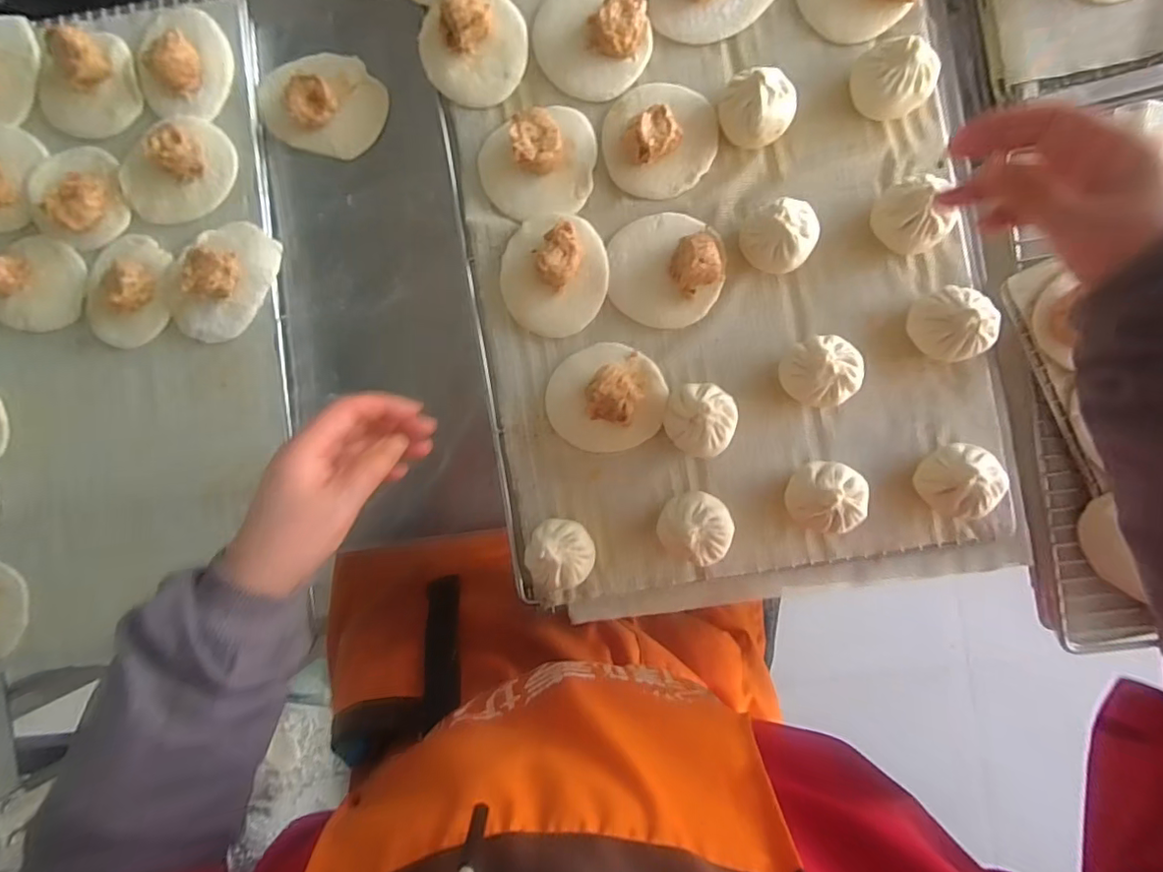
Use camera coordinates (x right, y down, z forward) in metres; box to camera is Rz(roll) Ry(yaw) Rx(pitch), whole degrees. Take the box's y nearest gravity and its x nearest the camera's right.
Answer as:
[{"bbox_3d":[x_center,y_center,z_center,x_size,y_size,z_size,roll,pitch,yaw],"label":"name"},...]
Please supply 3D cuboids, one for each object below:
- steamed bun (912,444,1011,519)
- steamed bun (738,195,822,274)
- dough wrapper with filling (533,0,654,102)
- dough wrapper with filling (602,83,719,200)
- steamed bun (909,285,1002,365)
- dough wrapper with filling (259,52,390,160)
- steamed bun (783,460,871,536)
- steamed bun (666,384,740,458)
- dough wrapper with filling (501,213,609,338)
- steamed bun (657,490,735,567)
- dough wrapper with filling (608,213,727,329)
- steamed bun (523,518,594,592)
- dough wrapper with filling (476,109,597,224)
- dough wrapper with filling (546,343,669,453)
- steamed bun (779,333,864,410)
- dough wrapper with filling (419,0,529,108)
[{"bbox_3d":[0.280,0.034,0.412,0.048,0.043,0.046,0,92,5],"label":"steamed bun"},{"bbox_3d":[0.152,-0.151,0.423,0.055,0.042,0.050,0,92,5],"label":"steamed bun"},{"bbox_3d":[0.004,-0.321,0.437,0.098,0.031,0.079,36,95,2],"label":"dough wrapper with filling"},{"bbox_3d":[0.061,-0.236,0.431,0.089,0.035,0.085,0,92,5],"label":"dough wrapper with filling"},{"bbox_3d":[0.277,-0.083,0.410,0.047,0.040,0.056,-30,90,5],"label":"steamed bun"},{"bbox_3d":[-0.237,-0.299,0.488,0.113,0.025,0.083,10,93,4],"label":"dough wrapper with filling"},{"bbox_3d":[0.188,0.046,0.422,0.052,0.039,0.052,0,92,5],"label":"steamed bun"},{"bbox_3d":[0.093,-0.013,0.430,0.052,0.037,0.053,0,92,5],"label":"steamed bun"},{"bbox_3d":[-0.024,-0.130,0.442,0.085,0.031,0.093,3,92,4],"label":"dough wrapper with filling"},{"bbox_3d":[0.088,0.073,0.432,0.055,0.041,0.055,0,92,5],"label":"steamed bun"},{"bbox_3d":[0.068,-0.134,0.435,0.090,0.036,0.090,0,92,5],"label":"dough wrapper with filling"},{"bbox_3d":[-0.017,0.094,0.441,0.053,0.045,0.052,0,92,5],"label":"steamed bun"},{"bbox_3d":[-0.036,-0.220,0.444,0.094,0.031,0.079,-7,92,5],"label":"dough wrapper with filling"},{"bbox_3d":[0.019,-0.031,0.442,0.095,0.030,0.086,3,93,4],"label":"dough wrapper with filling"},{"bbox_3d":[0.183,-0.048,0.422,0.052,0.040,0.053,0,92,5],"label":"steamed bun"},{"bbox_3d":[-0.089,-0.318,0.445,0.085,0.034,0.086,0,92,5],"label":"dough wrapper with filling"}]

